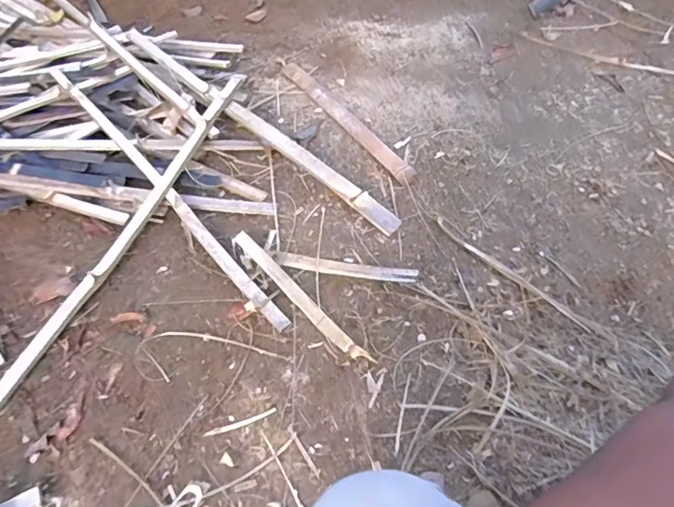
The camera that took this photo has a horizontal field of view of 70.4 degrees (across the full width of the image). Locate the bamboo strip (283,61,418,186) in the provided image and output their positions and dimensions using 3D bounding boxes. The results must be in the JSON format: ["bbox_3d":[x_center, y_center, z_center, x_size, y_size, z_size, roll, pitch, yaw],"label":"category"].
[{"bbox_3d":[0.017,-0.340,1.192,0.045,0.020,0.538,-29,57,-17],"label":"bamboo strip"}]

